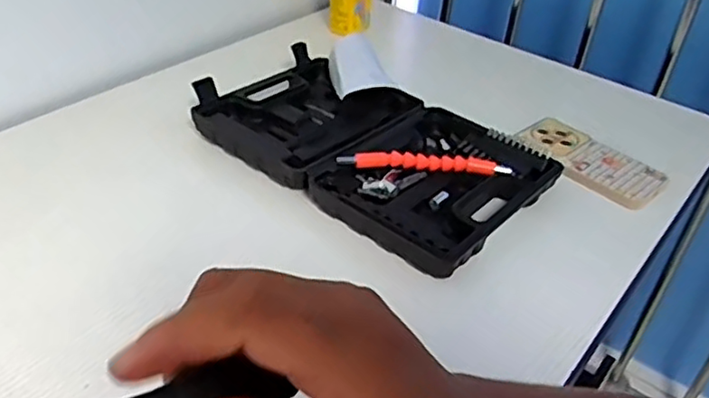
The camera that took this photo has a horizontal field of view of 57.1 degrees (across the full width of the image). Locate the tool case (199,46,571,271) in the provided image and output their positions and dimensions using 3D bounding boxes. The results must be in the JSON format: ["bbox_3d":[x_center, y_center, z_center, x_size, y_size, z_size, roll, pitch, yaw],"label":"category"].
[{"bbox_3d":[0.012,-0.058,0.680,0.354,0.043,0.229,26,44,28],"label":"tool case"}]

